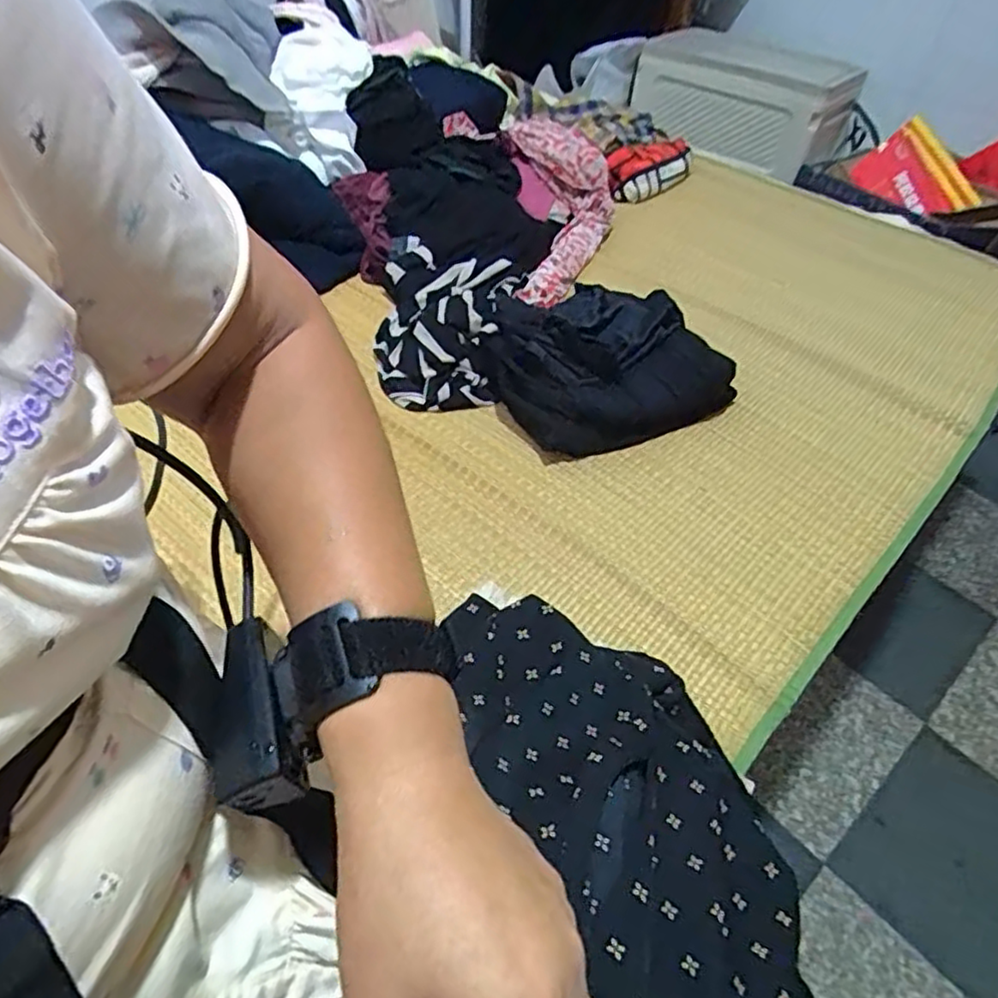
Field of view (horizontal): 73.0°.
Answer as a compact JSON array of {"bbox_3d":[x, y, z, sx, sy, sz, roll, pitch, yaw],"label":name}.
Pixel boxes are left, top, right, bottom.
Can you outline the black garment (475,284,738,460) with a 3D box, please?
[{"bbox_3d":[0.109,-0.156,0.742,0.233,0.087,0.212,3,45,-3],"label":"black garment"}]

